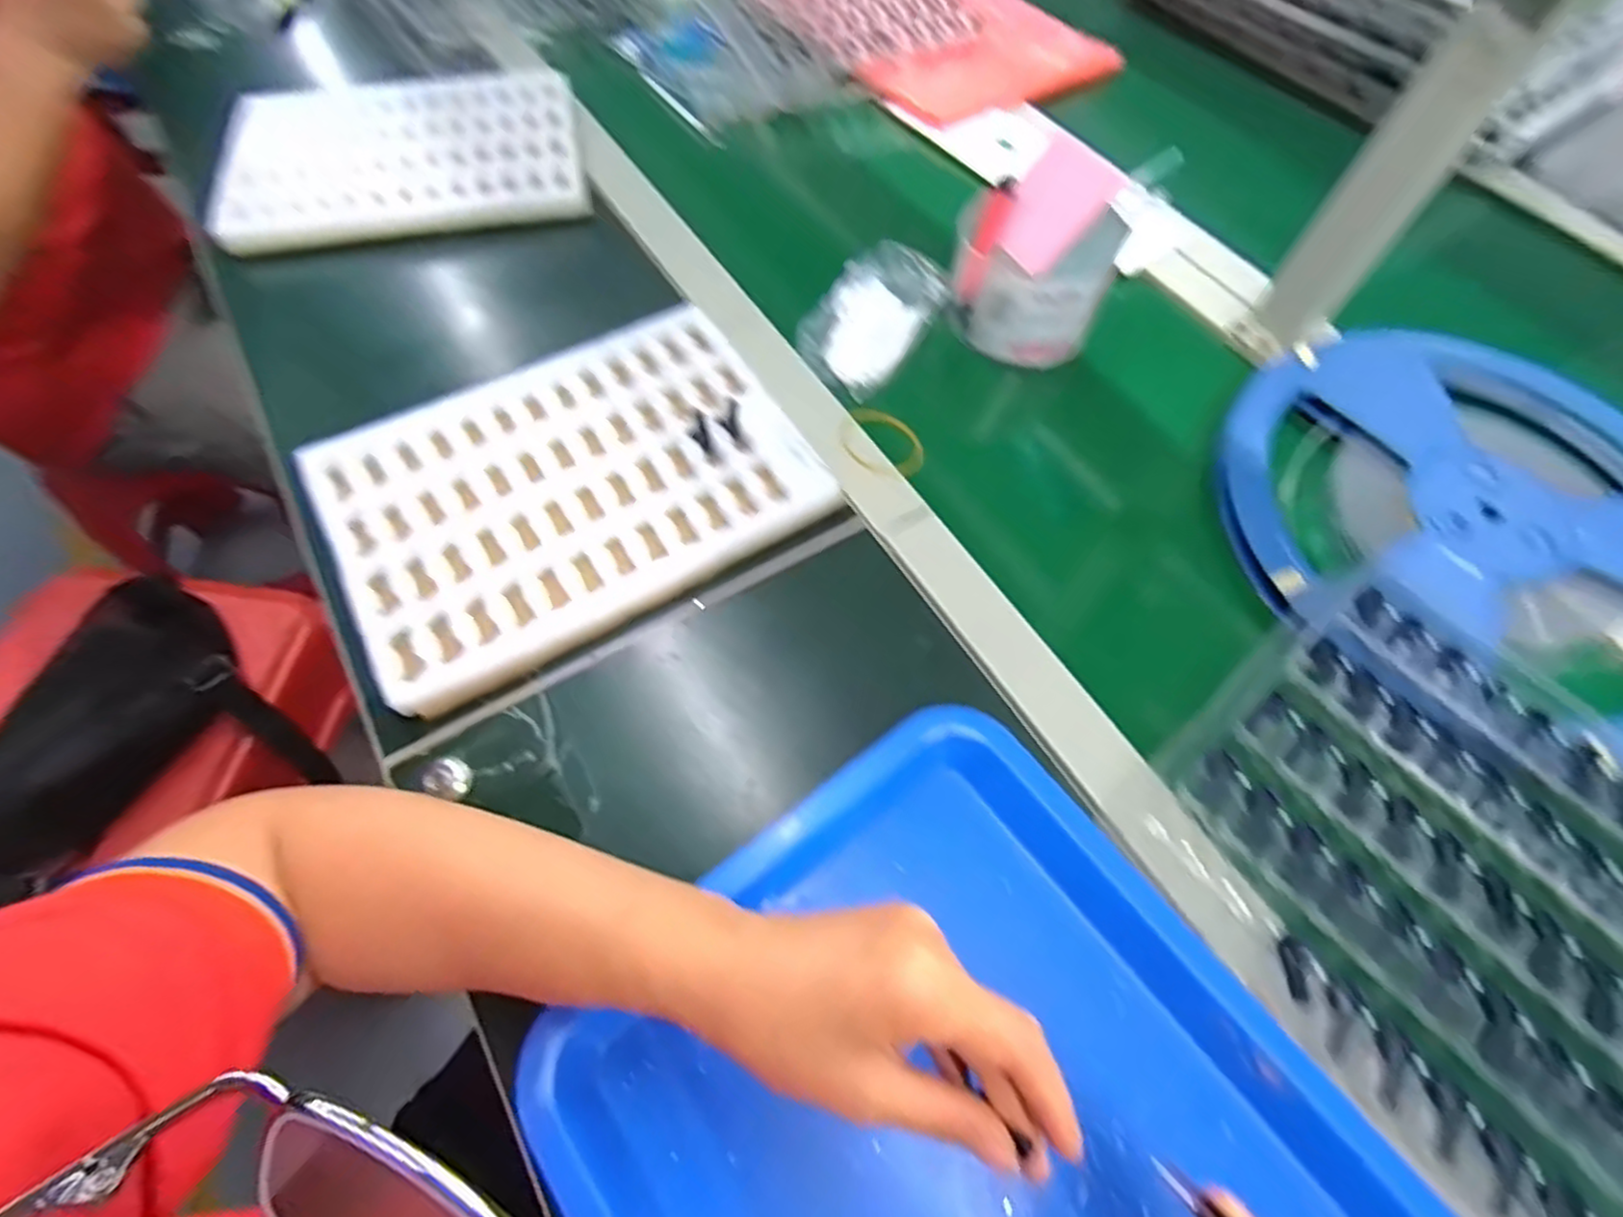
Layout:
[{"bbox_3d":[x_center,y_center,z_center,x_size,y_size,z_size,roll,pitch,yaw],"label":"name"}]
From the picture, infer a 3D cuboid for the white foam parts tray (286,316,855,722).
[{"bbox_3d":[-0.146,-0.077,0.442,0.270,0.028,0.197,-27,66,-15],"label":"white foam parts tray"}]

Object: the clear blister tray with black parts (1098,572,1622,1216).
[{"bbox_3d":[0.322,0.126,0.347,0.254,0.027,0.258,-34,69,-20],"label":"clear blister tray with black parts"}]

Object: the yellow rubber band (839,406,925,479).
[{"bbox_3d":[0.045,-0.112,0.483,0.053,0.010,0.064,-25,63,-25],"label":"yellow rubber band"}]

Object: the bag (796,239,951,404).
[{"bbox_3d":[0.043,-0.215,0.527,0.077,0.030,0.131,35,65,14],"label":"bag"}]

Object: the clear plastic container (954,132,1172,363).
[{"bbox_3d":[0.163,-0.250,0.510,0.111,0.107,0.099,25,63,10],"label":"clear plastic container"}]

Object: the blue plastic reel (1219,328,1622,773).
[{"bbox_3d":[0.437,-0.069,0.460,0.317,0.028,0.300,25,63,10],"label":"blue plastic reel"}]

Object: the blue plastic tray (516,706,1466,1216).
[{"bbox_3d":[0.073,0.232,0.285,0.269,0.046,0.321,-35,69,-20],"label":"blue plastic tray"}]

